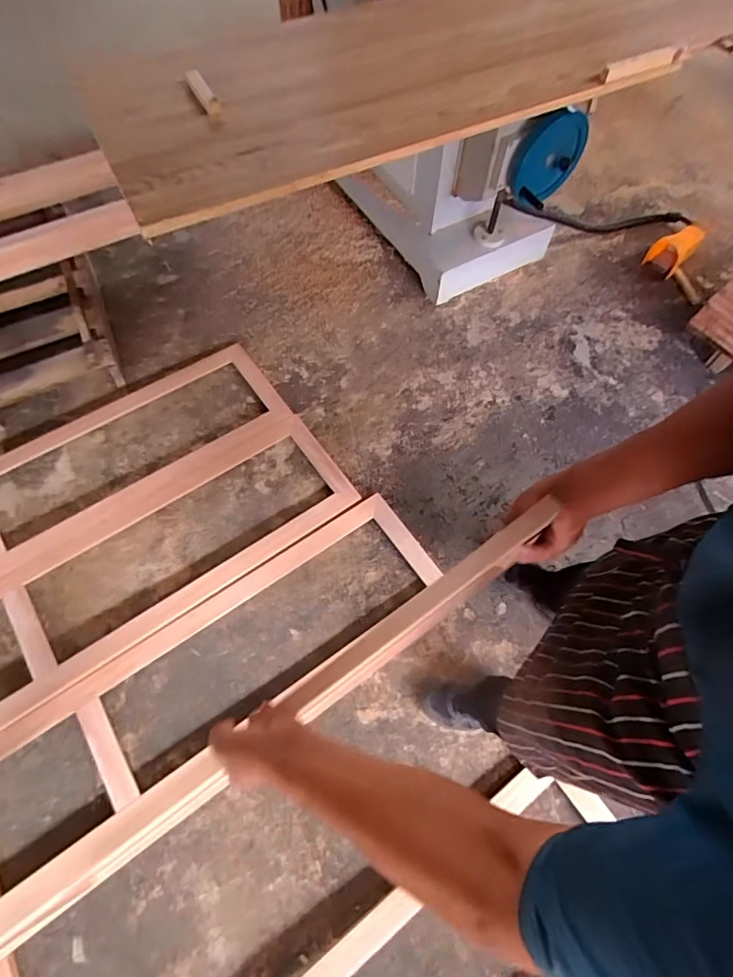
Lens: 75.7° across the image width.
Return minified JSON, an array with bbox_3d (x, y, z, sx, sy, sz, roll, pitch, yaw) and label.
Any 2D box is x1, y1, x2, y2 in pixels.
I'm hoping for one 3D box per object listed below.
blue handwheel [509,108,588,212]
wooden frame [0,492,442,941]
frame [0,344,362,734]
[{"bbox_3d":[0.616,-1.077,1.567,0.287,0.277,0.102,-12,63,-16],"label":"blue handwheel"},{"bbox_3d":[-0.664,0.671,1.159,1.810,0.070,0.399,-33,70,-16],"label":"wooden frame"},{"bbox_3d":[-1.028,0.243,1.352,1.942,0.068,0.788,-33,70,-16],"label":"frame"}]

